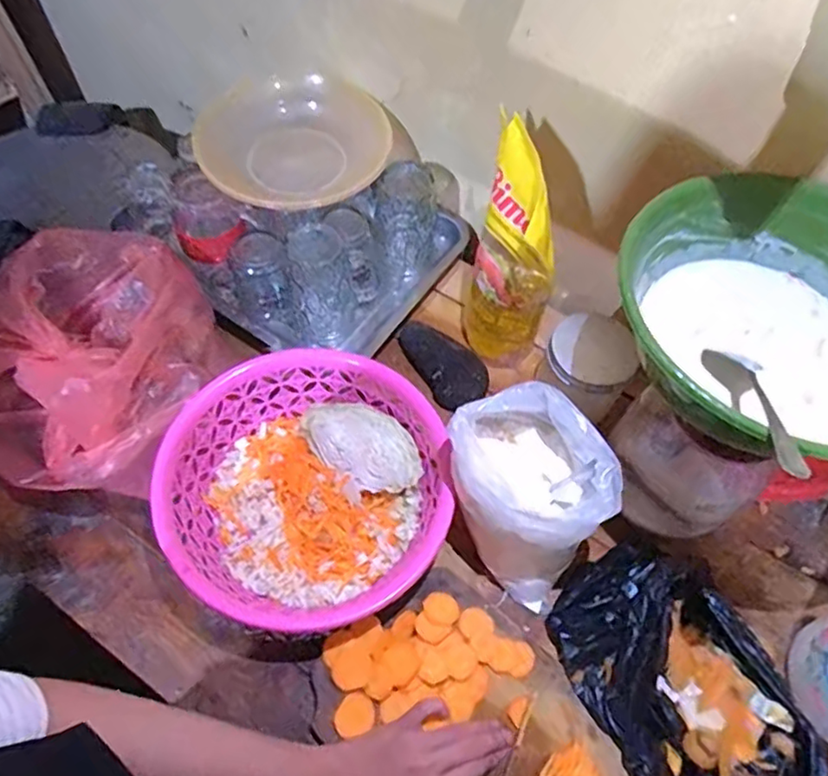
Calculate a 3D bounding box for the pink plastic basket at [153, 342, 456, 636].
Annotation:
[{"bbox_3d":[-0.097,0.094,0.593,0.241,0.090,0.252,-3,60,-4],"label":"pink plastic basket"}]

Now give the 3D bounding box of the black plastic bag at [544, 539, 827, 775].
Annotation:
[{"bbox_3d":[0.236,0.252,0.514,0.157,0.060,0.252,-24,64,-16],"label":"black plastic bag"}]

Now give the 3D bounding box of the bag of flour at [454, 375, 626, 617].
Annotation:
[{"bbox_3d":[0.101,0.089,0.547,0.109,0.145,0.145,-37,68,-22],"label":"bag of flour"}]

